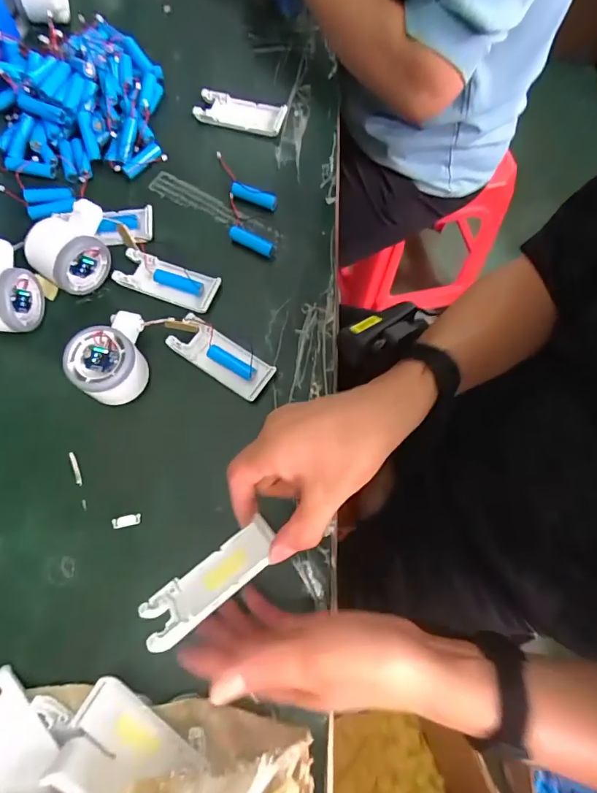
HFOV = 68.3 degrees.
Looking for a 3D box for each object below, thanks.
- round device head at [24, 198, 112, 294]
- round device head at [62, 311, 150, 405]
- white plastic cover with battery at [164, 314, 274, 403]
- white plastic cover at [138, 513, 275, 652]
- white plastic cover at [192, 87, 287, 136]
[{"bbox_3d":[-0.215,-0.144,0.429,0.060,0.052,0.082,38,75,11],"label":"round device head"},{"bbox_3d":[-0.169,-0.036,0.396,0.055,0.049,0.082,-3,72,-1],"label":"round device head"},{"bbox_3d":[-0.072,-0.039,0.413,0.100,0.020,0.041,32,74,10],"label":"white plastic cover with battery"},{"bbox_3d":[-0.060,0.128,0.308,0.102,0.013,0.041,-35,33,-12],"label":"white plastic cover"},{"bbox_3d":[-0.067,-0.328,0.507,0.102,0.014,0.040,15,72,5],"label":"white plastic cover"}]

